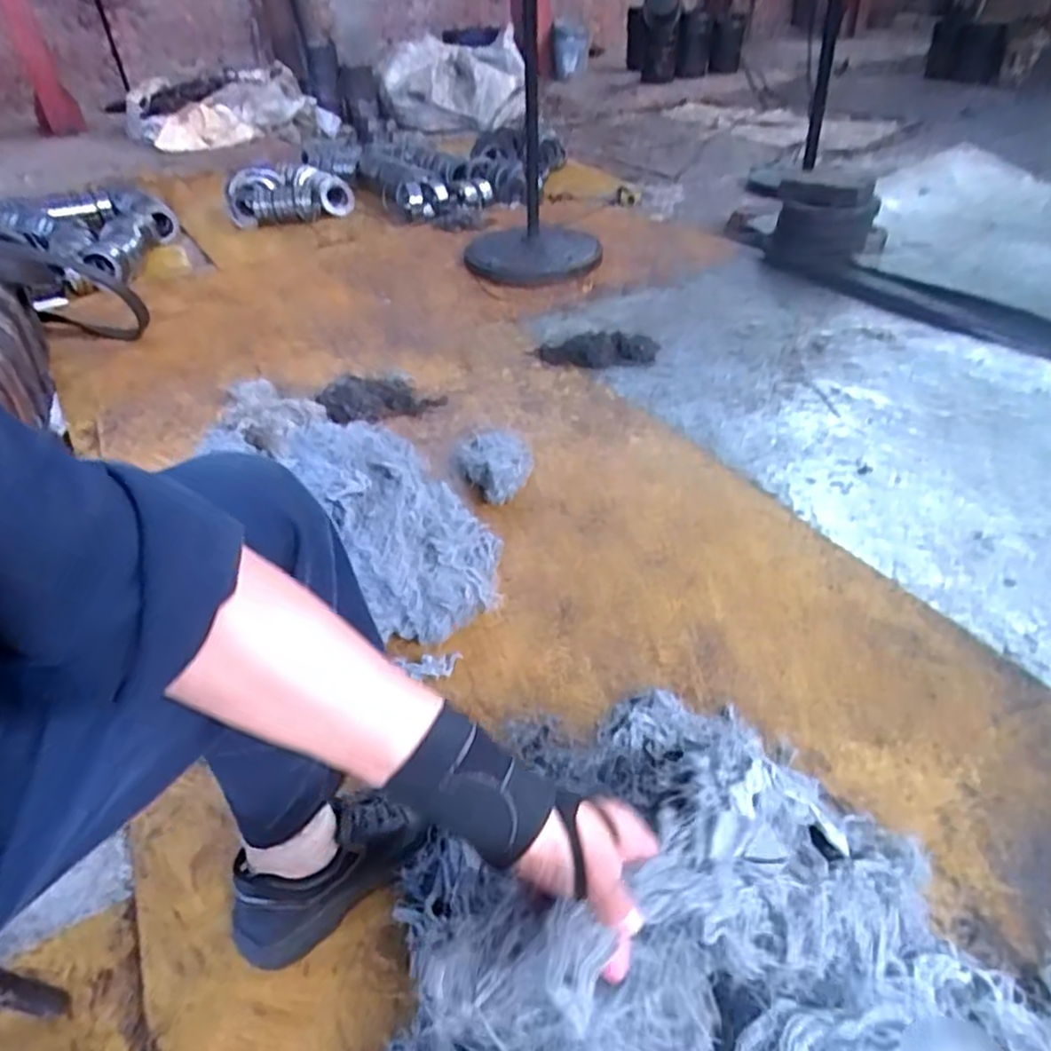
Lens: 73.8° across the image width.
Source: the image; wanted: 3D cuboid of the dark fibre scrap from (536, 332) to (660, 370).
[{"bbox_3d":[0.157,-0.394,1.567,0.274,0.051,0.093,2,40,8],"label":"dark fibre scrap"}]

